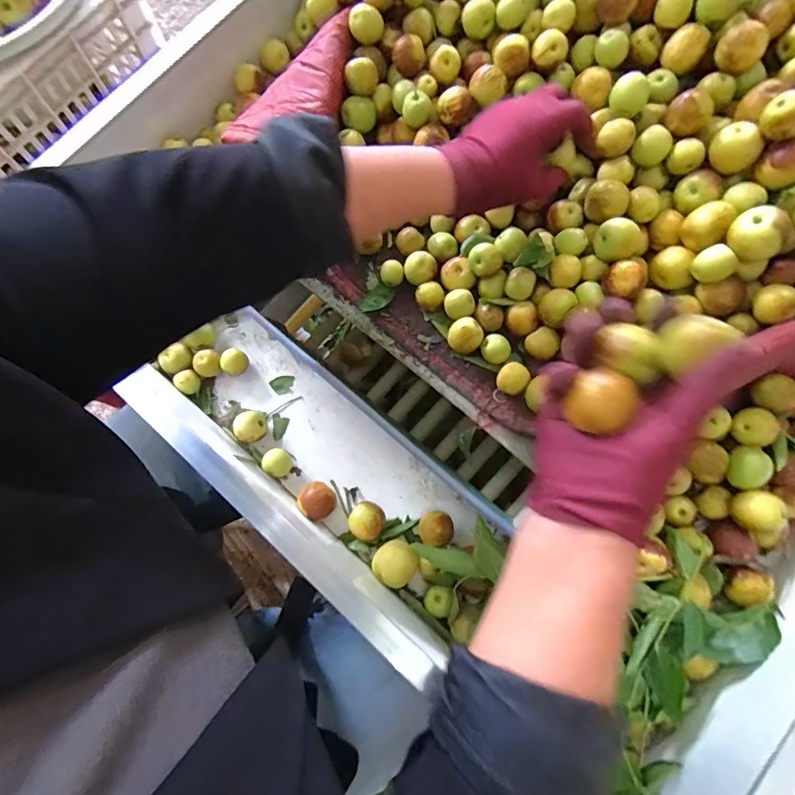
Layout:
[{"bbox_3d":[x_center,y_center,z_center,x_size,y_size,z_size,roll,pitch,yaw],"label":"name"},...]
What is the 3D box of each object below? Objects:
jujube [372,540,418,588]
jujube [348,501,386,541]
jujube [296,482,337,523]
[{"bbox_3d":[-0.002,0.156,0.411,0.040,0.032,0.038,0,72,0],"label":"jujube"},{"bbox_3d":[-0.029,0.121,0.428,0.032,0.026,0.035,0,72,0],"label":"jujube"},{"bbox_3d":[-0.079,0.103,0.435,0.036,0.028,0.034,0,72,0],"label":"jujube"}]

